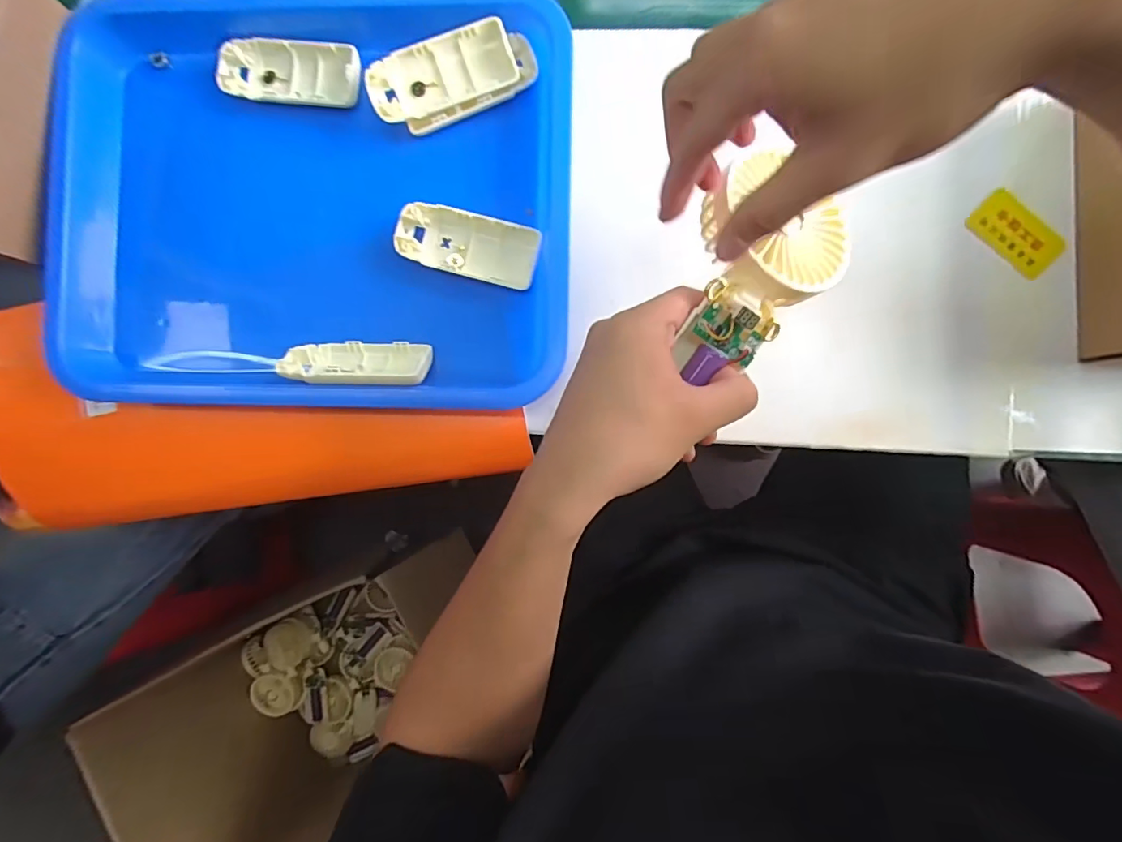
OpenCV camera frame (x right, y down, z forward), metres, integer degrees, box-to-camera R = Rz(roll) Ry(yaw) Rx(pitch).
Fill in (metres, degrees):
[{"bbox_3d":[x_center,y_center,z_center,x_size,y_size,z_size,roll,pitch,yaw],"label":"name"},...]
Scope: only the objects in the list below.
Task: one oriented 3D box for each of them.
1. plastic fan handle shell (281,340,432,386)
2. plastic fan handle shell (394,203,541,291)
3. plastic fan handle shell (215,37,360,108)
[{"bbox_3d":[-0.150,-0.042,0.381,0.101,0.048,0.018,2,125,1],"label":"plastic fan handle shell"},{"bbox_3d":[-0.070,-0.132,0.388,0.105,0.013,0.046,15,86,3],"label":"plastic fan handle shell"},{"bbox_3d":[-0.208,-0.268,0.399,0.107,0.014,0.053,0,86,2],"label":"plastic fan handle shell"}]

